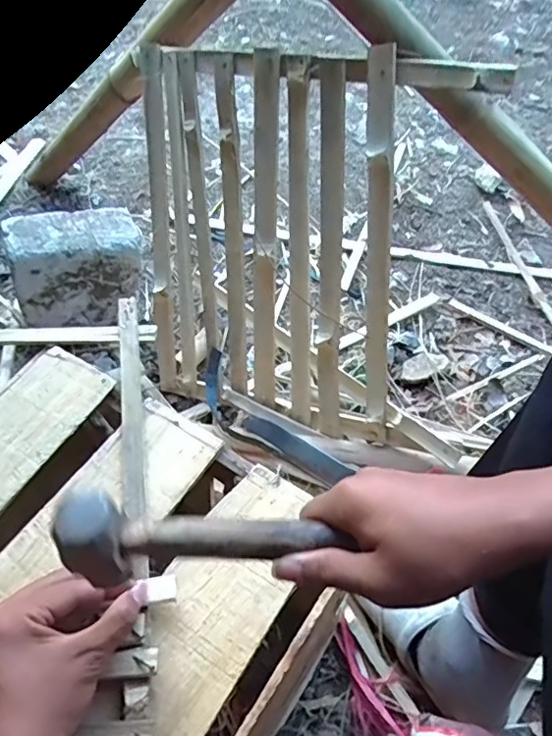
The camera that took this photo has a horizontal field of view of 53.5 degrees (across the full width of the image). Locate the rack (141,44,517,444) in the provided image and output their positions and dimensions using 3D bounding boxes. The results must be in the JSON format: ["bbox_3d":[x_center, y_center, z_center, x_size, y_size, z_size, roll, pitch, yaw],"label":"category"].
[{"bbox_3d":[0.012,-0.146,0.749,0.452,0.502,0.053,16,32,23],"label":"rack"}]

